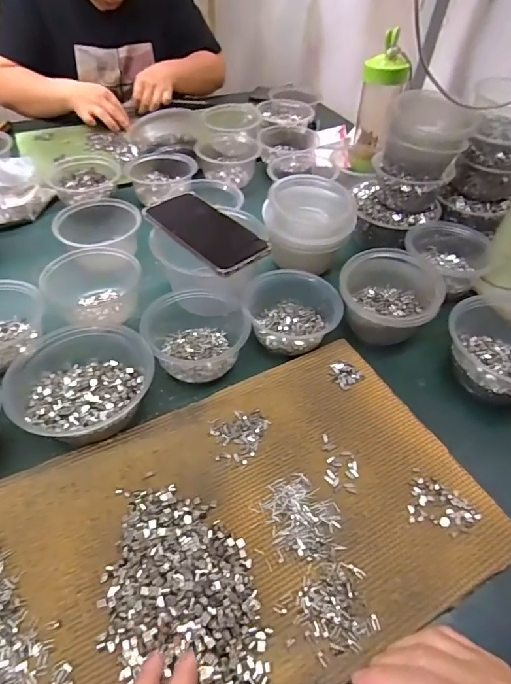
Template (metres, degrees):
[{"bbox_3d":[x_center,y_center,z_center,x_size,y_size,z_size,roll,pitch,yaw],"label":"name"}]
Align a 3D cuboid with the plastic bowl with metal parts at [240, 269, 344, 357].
[{"bbox_3d":[0.042,-0.040,0.513,0.110,0.054,0.104,2,47,-2],"label":"plastic bowl with metal parts"}]

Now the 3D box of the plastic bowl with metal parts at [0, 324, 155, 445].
[{"bbox_3d":[-0.178,0.040,0.432,0.127,0.049,0.126,2,47,-2],"label":"plastic bowl with metal parts"}]

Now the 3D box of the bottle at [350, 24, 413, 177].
[{"bbox_3d":[0.217,-0.418,0.761,0.079,0.195,0.068,14,48,8],"label":"bottle"}]

